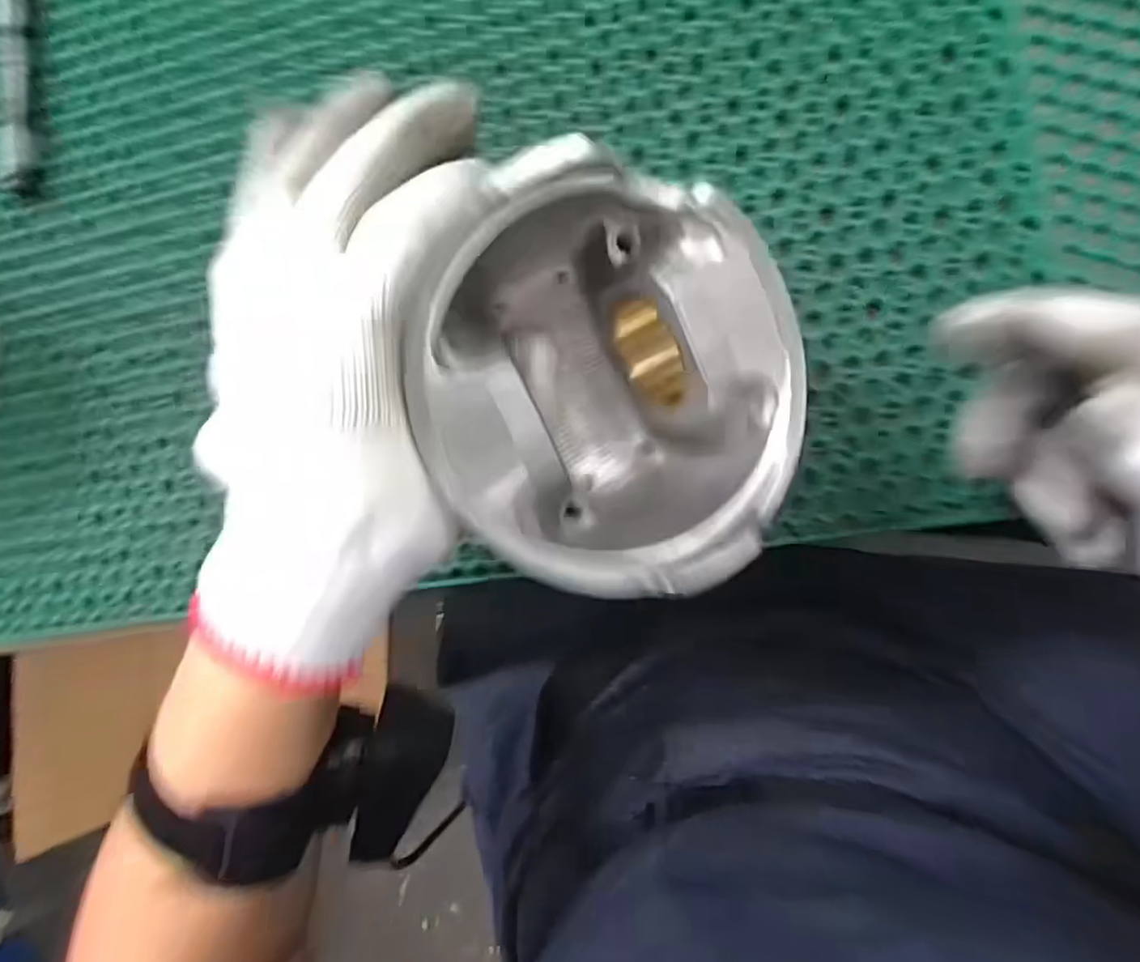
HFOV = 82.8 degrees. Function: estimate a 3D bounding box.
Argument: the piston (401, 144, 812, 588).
[{"bbox_3d":[0.009,-0.030,0.210,0.105,0.092,0.111,17,92,-16],"label":"piston"}]

